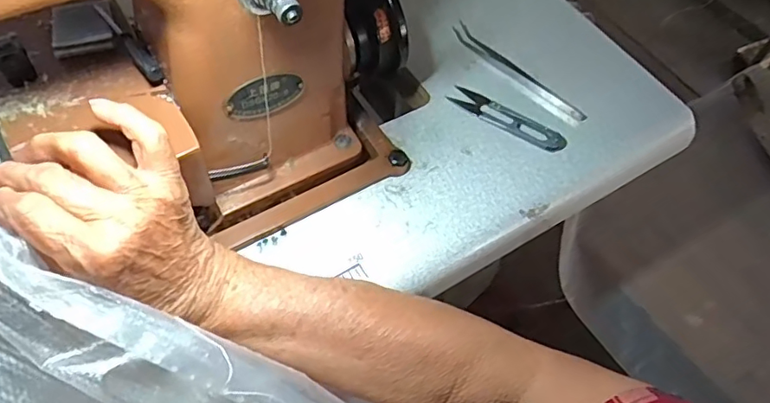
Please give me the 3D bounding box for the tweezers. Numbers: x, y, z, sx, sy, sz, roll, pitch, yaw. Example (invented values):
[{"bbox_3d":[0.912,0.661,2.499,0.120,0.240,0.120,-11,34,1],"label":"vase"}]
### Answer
[{"bbox_3d":[0.119,-0.116,0.511,0.019,0.015,0.147,-38,68,-24],"label":"tweezers"}]

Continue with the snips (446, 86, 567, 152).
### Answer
[{"bbox_3d":[0.105,-0.073,0.479,0.105,0.011,0.024,33,62,15],"label":"snips"}]

